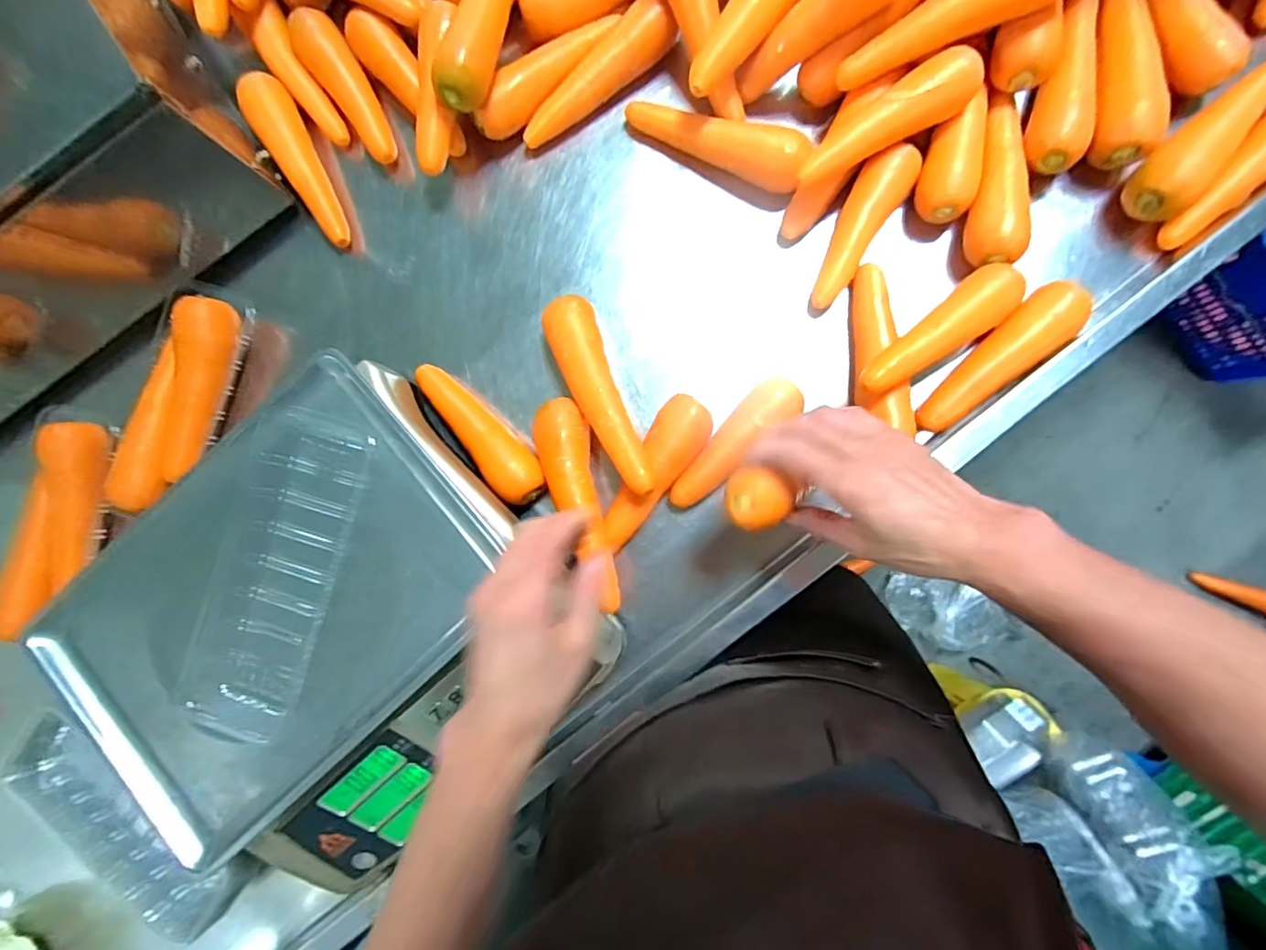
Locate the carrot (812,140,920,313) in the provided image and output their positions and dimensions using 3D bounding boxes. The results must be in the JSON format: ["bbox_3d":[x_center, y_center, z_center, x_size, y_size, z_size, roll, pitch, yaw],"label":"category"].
[{"bbox_3d":[0.189,-0.210,0.470,0.041,0.035,0.141,33,92,7],"label":"carrot"}]

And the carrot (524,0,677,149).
[{"bbox_3d":[-0.037,-0.372,0.509,0.164,0.031,0.042,-36,84,4],"label":"carrot"}]

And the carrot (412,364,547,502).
[{"bbox_3d":[-0.132,-0.038,0.503,0.044,0.053,0.144,-41,84,3],"label":"carrot"}]

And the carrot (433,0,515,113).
[{"bbox_3d":[-0.129,-0.402,0.480,0.048,0.042,0.176,13,77,7],"label":"carrot"}]

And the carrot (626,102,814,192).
[{"bbox_3d":[0.072,-0.303,0.492,0.171,0.040,0.039,27,91,7],"label":"carrot"}]

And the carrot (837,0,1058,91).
[{"bbox_3d":[0.248,-0.356,0.425,0.170,0.034,0.038,-18,86,21],"label":"carrot"}]

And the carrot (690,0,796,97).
[{"bbox_3d":[0.098,-0.383,0.460,0.053,0.037,0.166,36,92,7],"label":"carrot"}]

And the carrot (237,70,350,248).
[{"bbox_3d":[-0.320,-0.300,0.530,0.041,0.038,0.179,-30,85,4],"label":"carrot"}]

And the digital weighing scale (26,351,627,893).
[{"bbox_3d":[-0.237,0.136,0.459,0.340,0.131,0.321,-43,84,3],"label":"digital weighing scale"}]

